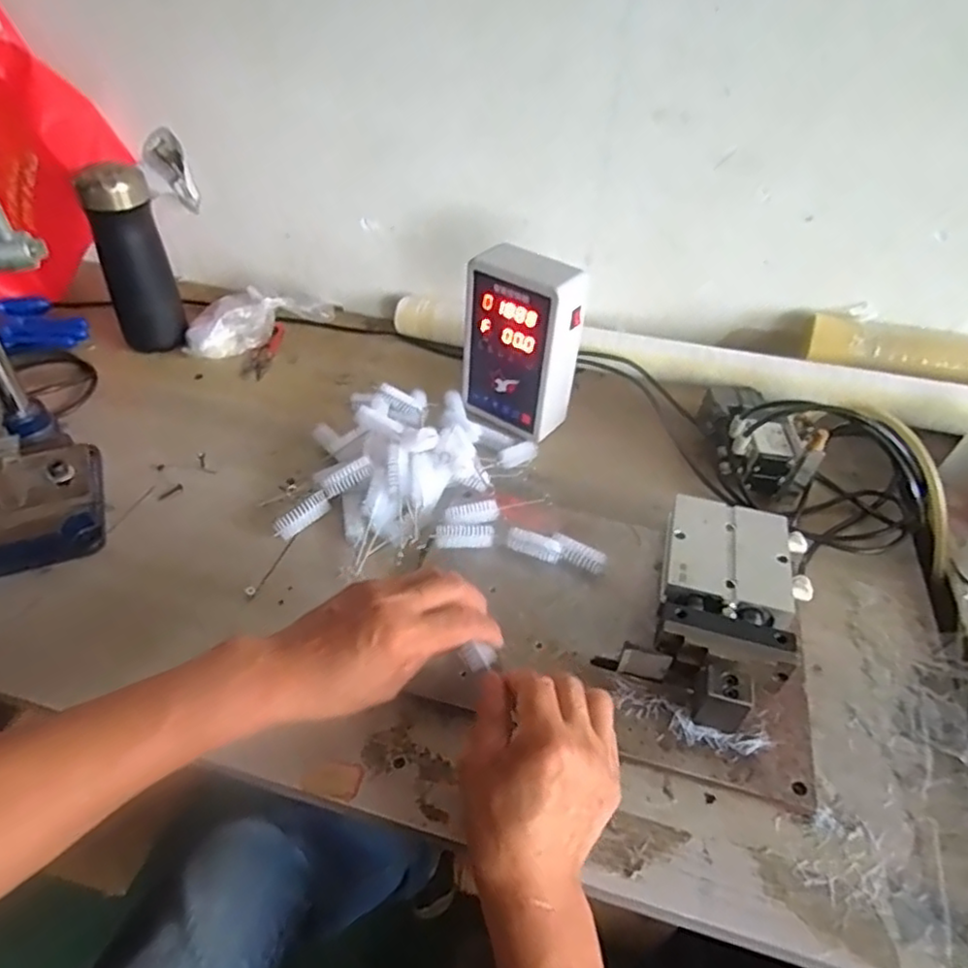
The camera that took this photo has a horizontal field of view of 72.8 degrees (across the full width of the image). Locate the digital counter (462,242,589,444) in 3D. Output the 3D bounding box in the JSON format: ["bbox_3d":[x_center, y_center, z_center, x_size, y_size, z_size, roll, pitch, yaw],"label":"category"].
[{"bbox_3d":[0.038,-0.148,0.679,0.109,0.180,0.059,30,49,27],"label":"digital counter"}]

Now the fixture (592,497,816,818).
[{"bbox_3d":[0.182,0.111,0.513,0.144,0.048,0.233,14,44,13],"label":"fixture"}]

